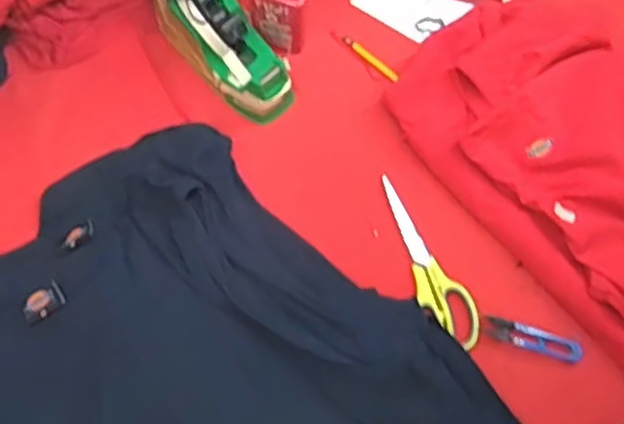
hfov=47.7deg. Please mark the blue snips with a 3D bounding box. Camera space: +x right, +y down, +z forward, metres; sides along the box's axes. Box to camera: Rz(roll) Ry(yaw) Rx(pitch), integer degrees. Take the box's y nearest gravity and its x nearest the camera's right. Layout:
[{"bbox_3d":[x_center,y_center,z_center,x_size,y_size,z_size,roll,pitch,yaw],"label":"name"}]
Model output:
[{"bbox_3d":[0.222,0.127,0.707,0.098,0.017,0.027,15,71,5],"label":"blue snips"}]

